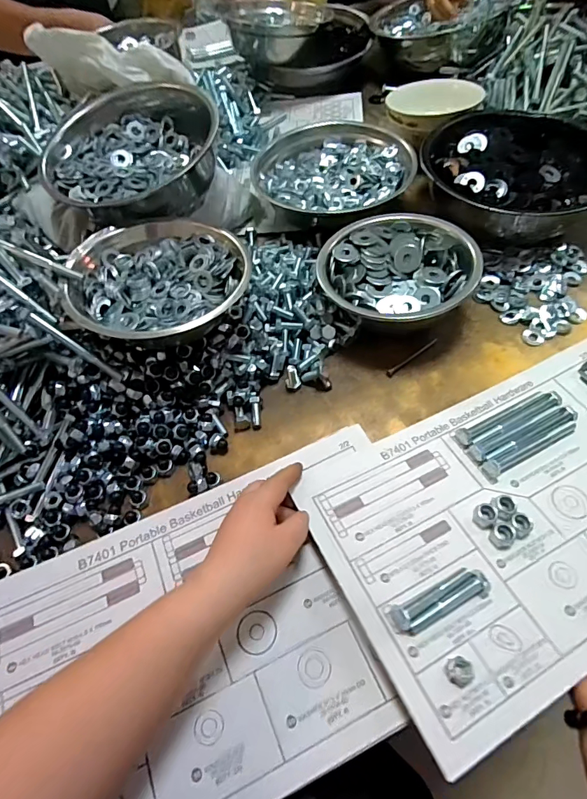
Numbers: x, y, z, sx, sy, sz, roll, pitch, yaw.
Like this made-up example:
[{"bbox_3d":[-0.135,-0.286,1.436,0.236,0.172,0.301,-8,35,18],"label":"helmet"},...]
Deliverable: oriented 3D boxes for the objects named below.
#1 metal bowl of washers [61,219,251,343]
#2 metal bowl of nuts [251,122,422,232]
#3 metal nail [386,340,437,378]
[{"bbox_3d":[-0.135,-0.123,0.450,0.176,0.050,0.165,-2,59,3],"label":"metal bowl of washers"},{"bbox_3d":[0.052,-0.319,0.610,0.207,0.065,0.180,-22,59,-10],"label":"metal bowl of nuts"},{"bbox_3d":[0.135,-0.049,0.489,0.080,0.007,0.008,-36,62,-18],"label":"metal nail"}]

